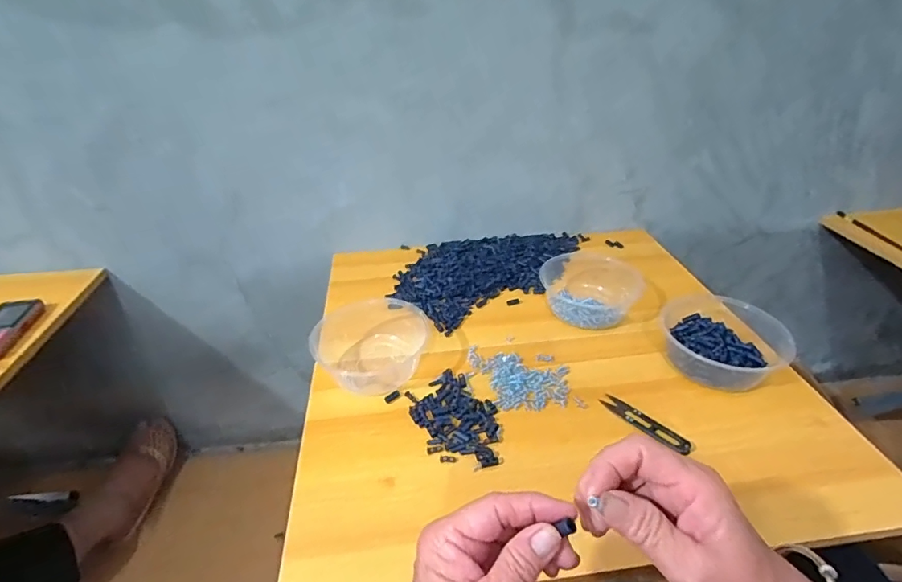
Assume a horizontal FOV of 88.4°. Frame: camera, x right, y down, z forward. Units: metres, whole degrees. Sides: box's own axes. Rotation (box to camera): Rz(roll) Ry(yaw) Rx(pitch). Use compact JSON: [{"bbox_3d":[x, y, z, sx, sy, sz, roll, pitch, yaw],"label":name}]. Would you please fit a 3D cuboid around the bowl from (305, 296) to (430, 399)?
[{"bbox_3d":[-0.105,0.064,0.605,0.146,0.054,0.142,-11,35,-15],"label":"bowl"}]

